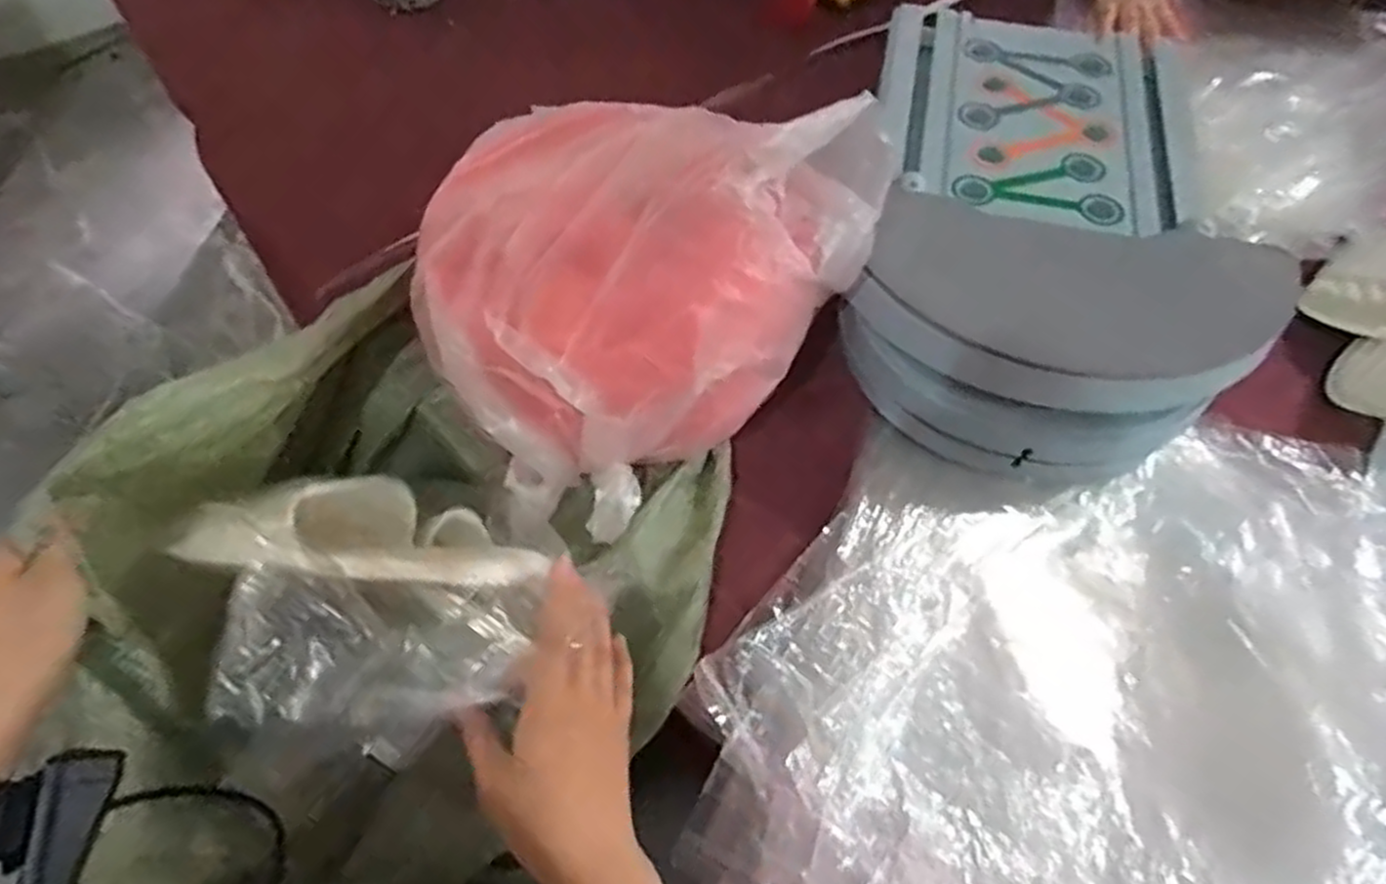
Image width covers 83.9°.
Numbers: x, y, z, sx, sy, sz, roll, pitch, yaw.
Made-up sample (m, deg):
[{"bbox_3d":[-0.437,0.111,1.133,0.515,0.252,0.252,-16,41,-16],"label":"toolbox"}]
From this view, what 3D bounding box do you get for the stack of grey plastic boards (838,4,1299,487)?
[{"bbox_3d":[0.301,-0.212,0.670,0.282,0.107,0.502,14,58,3],"label":"stack of grey plastic boards"}]

